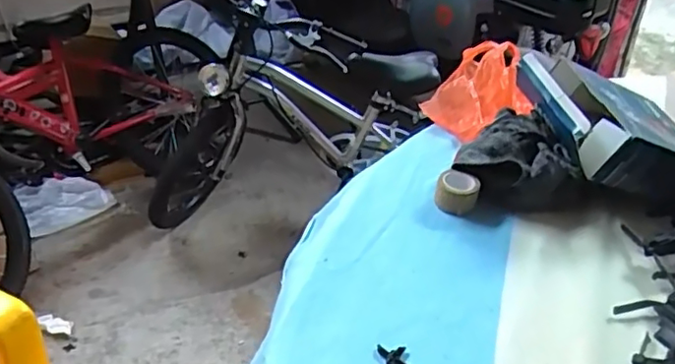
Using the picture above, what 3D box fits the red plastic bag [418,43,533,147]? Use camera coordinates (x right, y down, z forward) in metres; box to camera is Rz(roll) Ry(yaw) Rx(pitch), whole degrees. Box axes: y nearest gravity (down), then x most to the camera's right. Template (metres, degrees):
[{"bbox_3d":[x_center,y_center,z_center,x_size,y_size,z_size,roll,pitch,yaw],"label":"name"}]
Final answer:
[{"bbox_3d":[0.164,-0.106,0.688,0.111,0.058,0.144,18,38,18],"label":"red plastic bag"}]

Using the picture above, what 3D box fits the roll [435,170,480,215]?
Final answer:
[{"bbox_3d":[0.109,0.011,0.553,0.037,0.031,0.037,14,37,12],"label":"roll"}]

